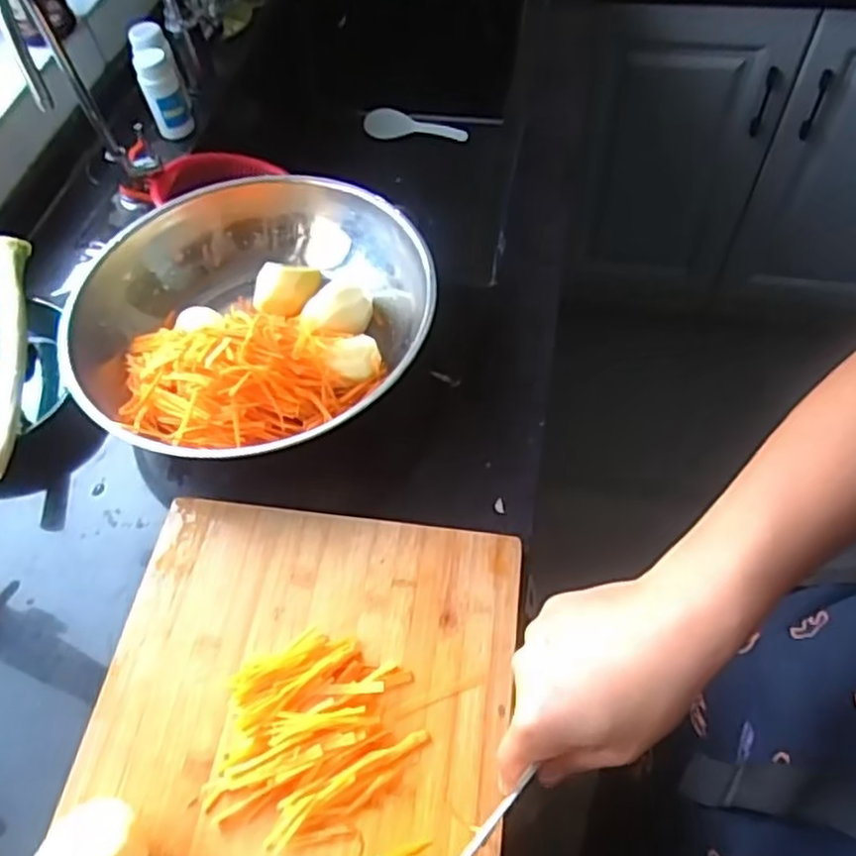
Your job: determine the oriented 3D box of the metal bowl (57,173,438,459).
[{"bbox_3d":[-0.159,-0.105,0.639,0.303,0.082,0.279,-2,57,3],"label":"metal bowl"}]

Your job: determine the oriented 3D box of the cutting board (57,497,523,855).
[{"bbox_3d":[-0.092,0.217,0.434,0.268,0.025,0.365,7,58,8],"label":"cutting board"}]

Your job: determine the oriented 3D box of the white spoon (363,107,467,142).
[{"bbox_3d":[-0.020,-0.498,1.169,0.172,0.020,0.049,6,58,8],"label":"white spoon"}]

